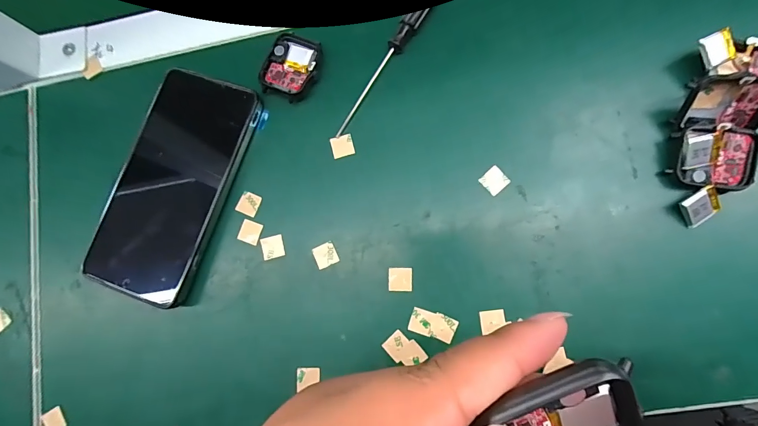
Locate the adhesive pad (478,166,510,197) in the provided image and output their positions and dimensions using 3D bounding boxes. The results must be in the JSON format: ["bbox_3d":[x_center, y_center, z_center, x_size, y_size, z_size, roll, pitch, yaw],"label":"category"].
[{"bbox_3d":[0.077,-0.022,0.245,0.016,0.004,0.015,-41,80,1],"label":"adhesive pad"}]

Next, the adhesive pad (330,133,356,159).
[{"bbox_3d":[-0.026,-0.048,0.260,0.015,0.004,0.015,-16,82,5],"label":"adhesive pad"}]

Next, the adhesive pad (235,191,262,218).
[{"bbox_3d":[-0.093,-0.007,0.261,0.014,0.004,0.015,22,86,9],"label":"adhesive pad"}]

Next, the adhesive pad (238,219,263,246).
[{"bbox_3d":[-0.091,0.013,0.259,0.015,0.004,0.016,18,86,9],"label":"adhesive pad"}]

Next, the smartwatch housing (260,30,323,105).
[{"bbox_3d":[-0.063,-0.106,0.267,0.041,0.011,0.045,25,87,9],"label":"smartwatch housing"}]

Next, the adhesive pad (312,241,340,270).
[{"bbox_3d":[-0.037,0.029,0.251,0.015,0.004,0.015,-26,81,3],"label":"adhesive pad"}]

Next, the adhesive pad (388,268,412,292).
[{"bbox_3d":[0.014,0.044,0.243,0.015,0.004,0.015,0,83,7],"label":"adhesive pad"}]

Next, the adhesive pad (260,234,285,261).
[{"bbox_3d":[-0.075,0.024,0.256,0.016,0.004,0.016,-16,81,5],"label":"adhesive pad"}]

